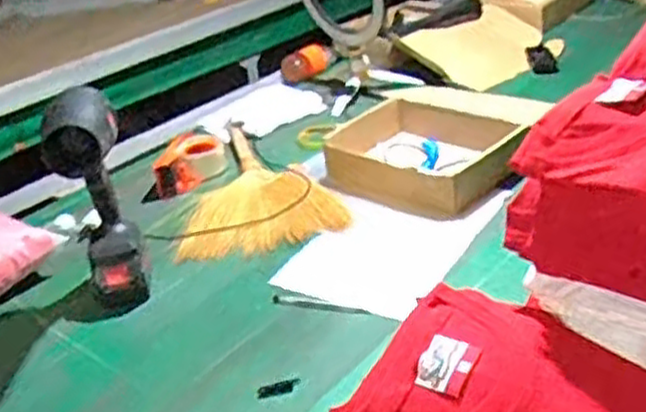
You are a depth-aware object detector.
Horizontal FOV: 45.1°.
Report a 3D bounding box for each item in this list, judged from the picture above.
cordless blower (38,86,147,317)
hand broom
[{"bbox_3d":[-0.295,-0.005,1.037,0.083,0.290,0.095,-11,30,-8],"label":"cordless blower"},{"bbox_3d":[-0.133,-0.049,1.318,0.251,0.036,0.428,-12,32,-10],"label":"hand broom"}]

